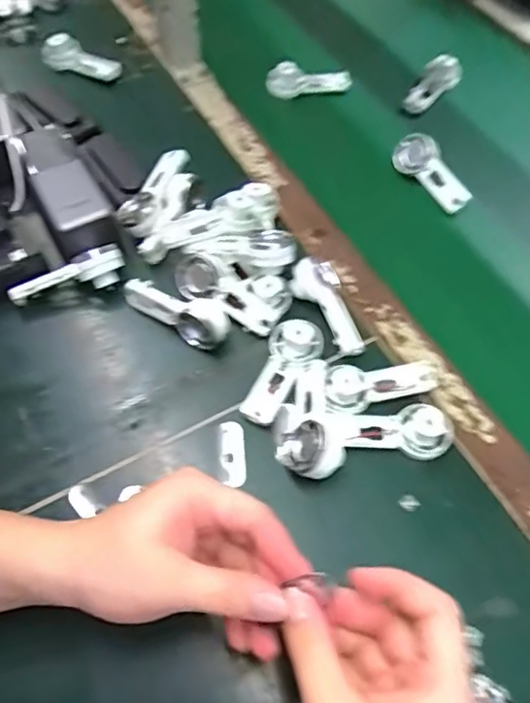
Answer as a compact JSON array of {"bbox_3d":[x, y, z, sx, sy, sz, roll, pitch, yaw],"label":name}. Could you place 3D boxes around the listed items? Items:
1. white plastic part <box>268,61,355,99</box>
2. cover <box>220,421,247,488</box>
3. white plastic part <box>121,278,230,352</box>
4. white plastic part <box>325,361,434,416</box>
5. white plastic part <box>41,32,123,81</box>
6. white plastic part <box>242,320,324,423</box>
[{"bbox_3d":[0.053,-0.320,0.657,0.104,0.025,0.035,-18,60,-11],"label":"white plastic part"},{"bbox_3d":[-0.024,0.077,0.432,0.017,0.005,0.046,-7,72,-4],"label":"cover"},{"bbox_3d":[-0.075,-0.031,0.472,0.092,0.028,0.037,14,60,9],"label":"white plastic part"},{"bbox_3d":[0.093,0.023,0.442,0.095,0.025,0.035,-13,60,-8],"label":"white plastic part"},{"bbox_3d":[-0.210,-0.336,0.641,0.085,0.036,0.032,20,61,12],"label":"white plastic part"},{"bbox_3d":[0.011,0.015,0.451,0.041,0.017,0.090,26,75,15],"label":"white plastic part"}]

